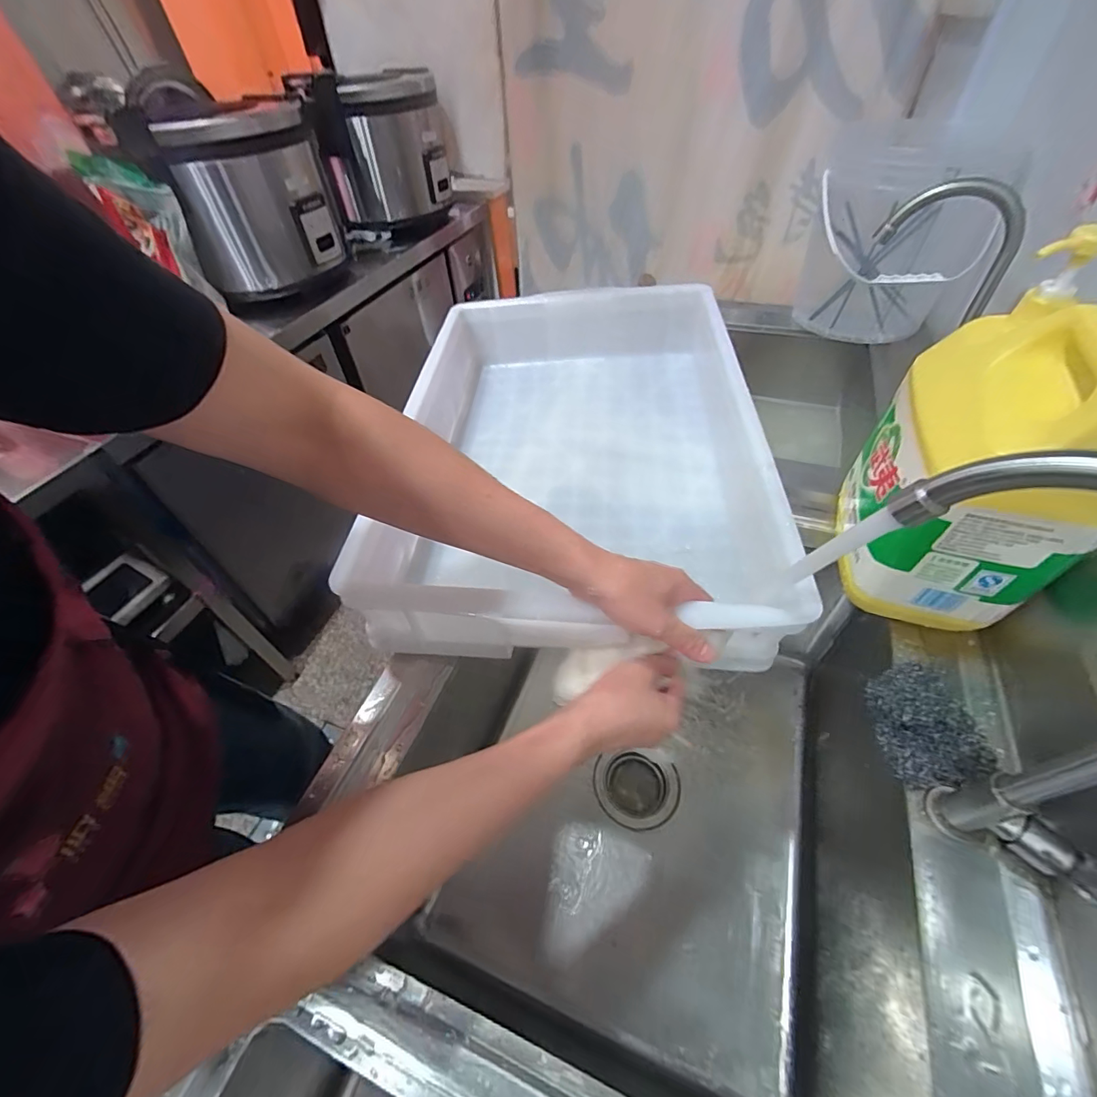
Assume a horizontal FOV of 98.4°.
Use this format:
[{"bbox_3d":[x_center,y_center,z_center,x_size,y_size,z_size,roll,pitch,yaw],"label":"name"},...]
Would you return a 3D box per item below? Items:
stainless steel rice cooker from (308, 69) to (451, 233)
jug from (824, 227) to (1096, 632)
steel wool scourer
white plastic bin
[{"bbox_3d":[-0.481,-1.208,1.436,0.332,0.320,0.324,-10,49,-4],"label":"stainless steel rice cooker"},{"bbox_3d":[0.374,-0.075,0.420,0.129,0.261,0.187,13,52,16],"label":"jug"},{"bbox_3d":[0.321,0.151,0.407,0.080,0.034,0.094,-11,49,-4],"label":"steel wool scourer"},{"bbox_3d":[0.027,-0.143,0.617,0.420,0.130,0.617,-2,49,4],"label":"white plastic bin"}]

